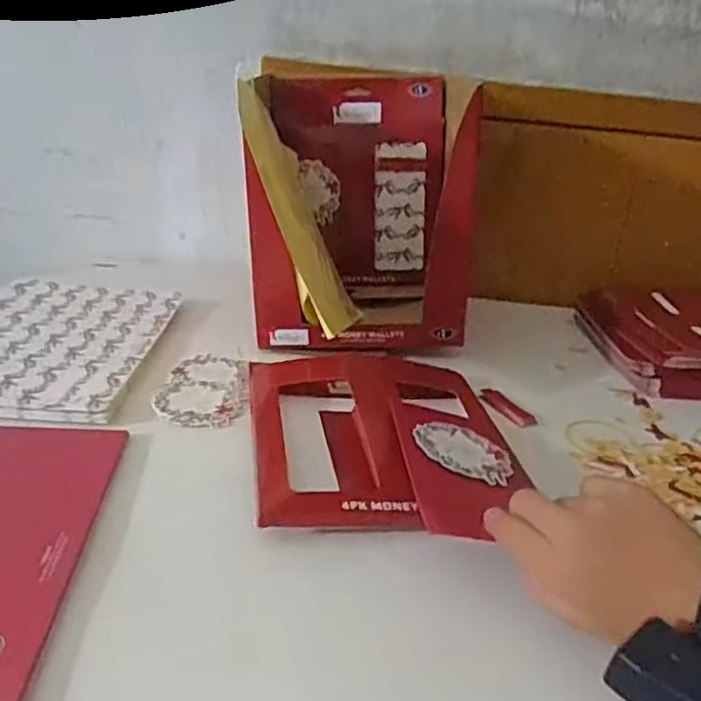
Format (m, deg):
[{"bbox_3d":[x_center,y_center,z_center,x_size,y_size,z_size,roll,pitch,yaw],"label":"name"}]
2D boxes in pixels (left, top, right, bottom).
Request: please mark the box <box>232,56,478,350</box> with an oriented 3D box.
[{"bbox_3d":[0.000,-0.153,0.706,0.208,0.253,0.247,3,23,-7],"label":"box"}]

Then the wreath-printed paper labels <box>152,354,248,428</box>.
[{"bbox_3d":[-0.123,0.030,0.572,0.073,0.004,0.126,5,23,-2],"label":"wreath-printed paper labels"}]

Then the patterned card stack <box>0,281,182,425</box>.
[{"bbox_3d":[-0.273,-0.008,0.609,0.181,0.017,0.264,4,23,-5],"label":"patterned card stack"}]

